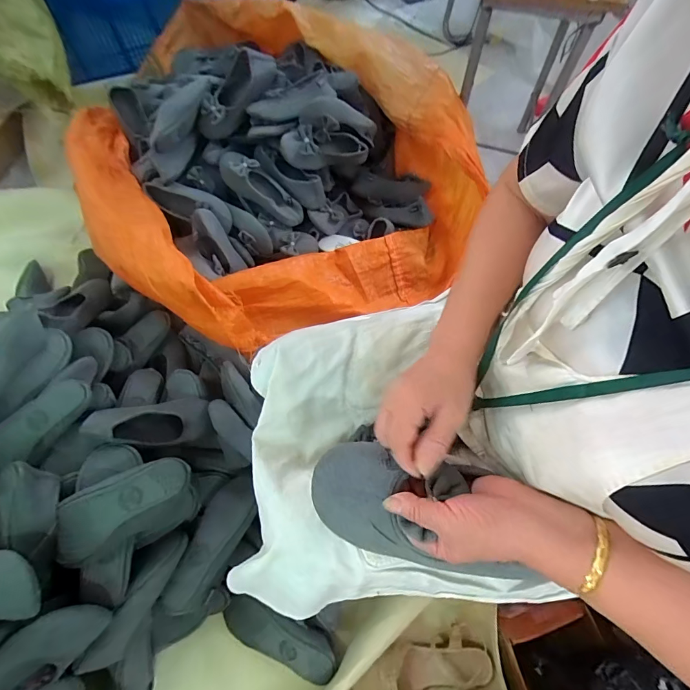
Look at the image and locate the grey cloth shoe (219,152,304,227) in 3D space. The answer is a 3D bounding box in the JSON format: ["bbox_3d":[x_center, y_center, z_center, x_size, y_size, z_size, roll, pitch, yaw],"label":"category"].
[{"bbox_3d":[-0.211,-0.394,0.956,0.243,0.050,0.079,39,69,-4],"label":"grey cloth shoe"}]

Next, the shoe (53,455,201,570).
[{"bbox_3d":[-0.346,0.264,0.611,0.205,0.093,0.111,-20,66,-10],"label":"shoe"}]

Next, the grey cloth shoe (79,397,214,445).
[{"bbox_3d":[-0.356,0.143,0.703,0.048,0.217,0.090,-39,63,29],"label":"grey cloth shoe"}]

